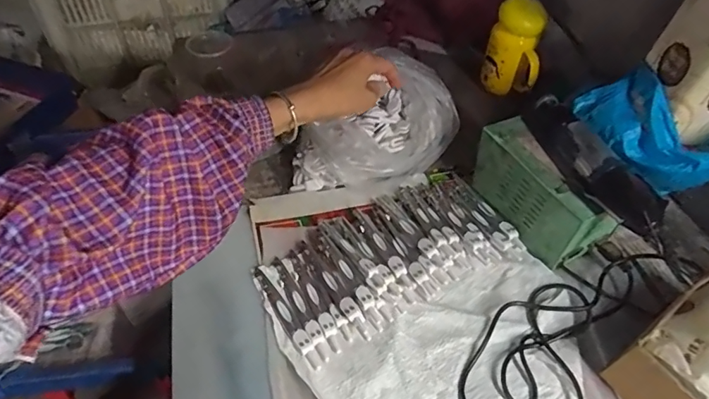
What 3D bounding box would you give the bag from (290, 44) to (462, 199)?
[{"bbox_3d":[0.034,-0.086,0.599,0.213,0.106,0.117,-32,57,-28],"label":"bag"}]

